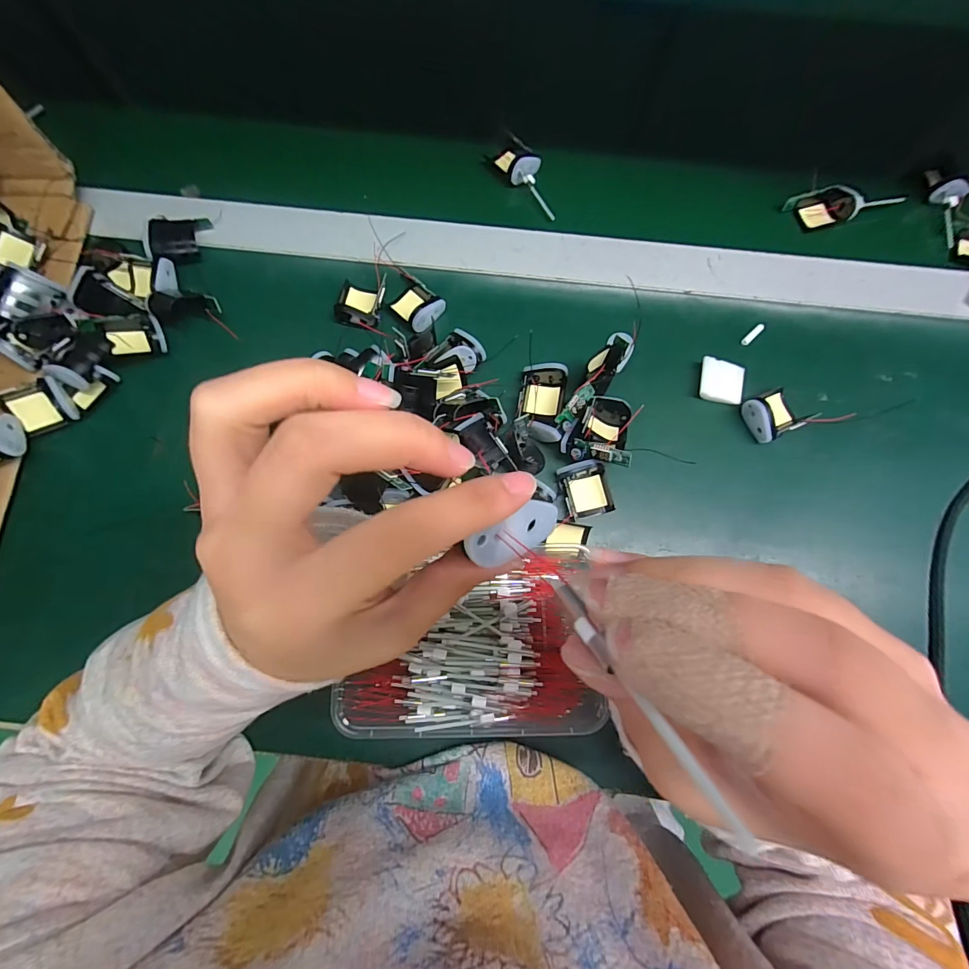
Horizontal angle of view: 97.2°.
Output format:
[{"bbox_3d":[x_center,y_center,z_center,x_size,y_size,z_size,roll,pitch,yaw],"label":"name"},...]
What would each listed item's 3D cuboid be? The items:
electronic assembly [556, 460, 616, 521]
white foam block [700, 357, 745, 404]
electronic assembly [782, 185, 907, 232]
[{"bbox_3d":[0.079,0.004,0.331,0.036,0.019,0.042,-11,78,-3],"label":"electronic assembly"},{"bbox_3d":[0.197,-0.084,0.354,0.035,0.011,0.036,10,78,2],"label":"white foam block"},{"bbox_3d":[0.334,-0.261,0.395,0.100,0.014,0.033,-12,78,-3],"label":"electronic assembly"}]

